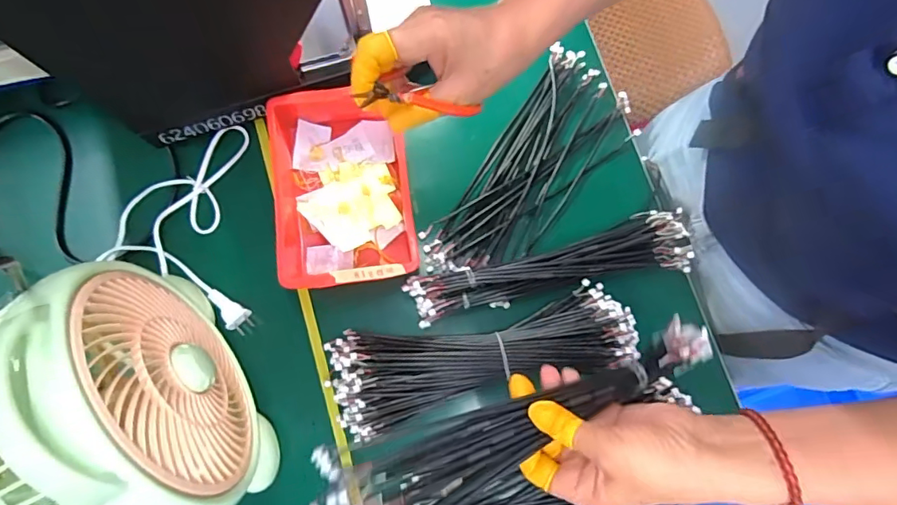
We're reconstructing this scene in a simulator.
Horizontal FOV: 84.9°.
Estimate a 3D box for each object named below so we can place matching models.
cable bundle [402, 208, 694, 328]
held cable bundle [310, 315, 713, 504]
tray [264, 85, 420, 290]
[{"bbox_3d":[0.104,0.013,0.502,0.288,0.028,0.059,-12,80,-4],"label":"cable bundle"},{"bbox_3d":[0.057,0.110,0.323,0.287,0.034,0.063,-18,80,-18],"label":"held cable bundle"},{"bbox_3d":[-0.112,-0.061,0.501,0.140,0.051,0.199,-9,80,-3],"label":"tray"}]

